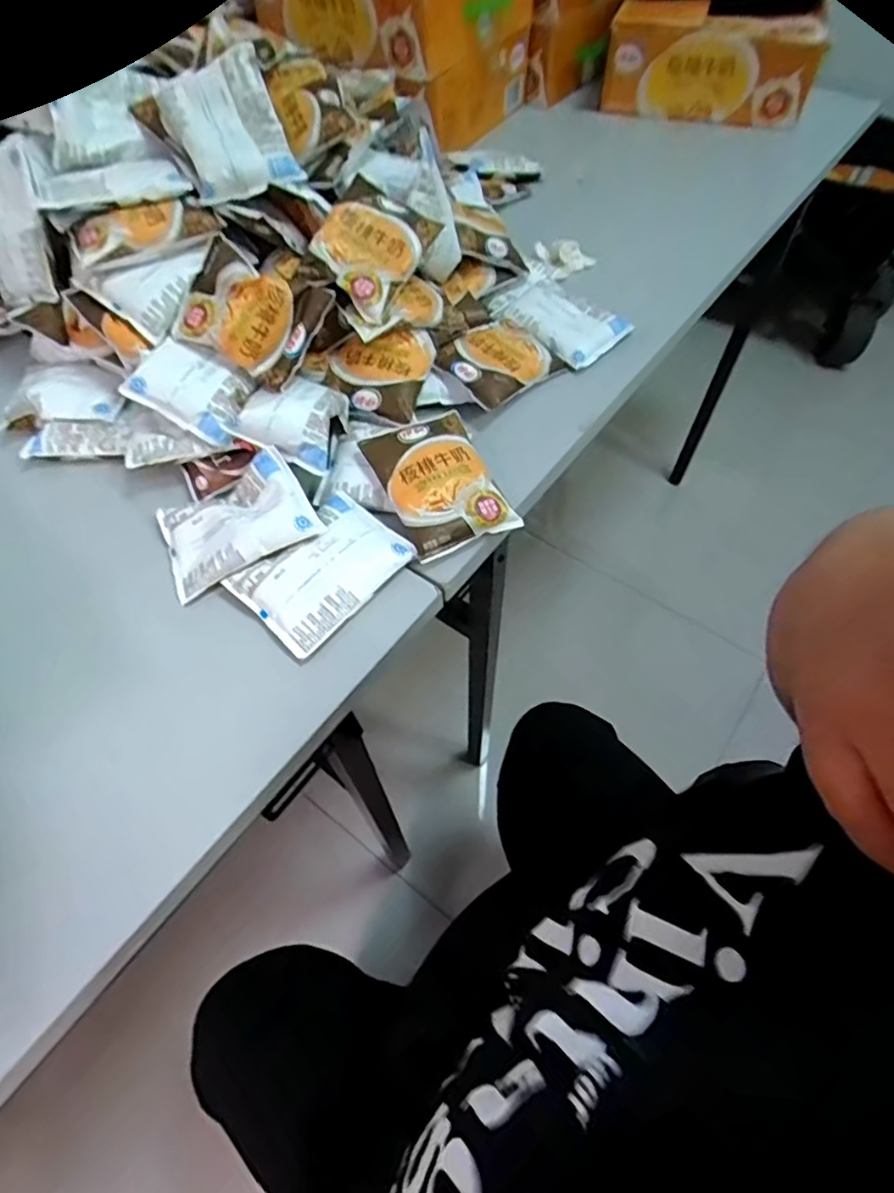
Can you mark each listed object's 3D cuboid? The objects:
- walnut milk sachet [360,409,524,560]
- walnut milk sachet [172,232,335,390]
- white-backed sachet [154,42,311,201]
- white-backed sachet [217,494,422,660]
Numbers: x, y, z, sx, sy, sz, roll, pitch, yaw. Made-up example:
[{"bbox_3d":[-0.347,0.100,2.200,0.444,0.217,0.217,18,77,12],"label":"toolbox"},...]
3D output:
[{"bbox_3d":[-0.007,-0.101,0.517,0.092,0.019,0.126,-25,72,-9],"label":"walnut milk sachet"},{"bbox_3d":[-0.170,-0.247,0.518,0.110,0.023,0.094,28,96,-7],"label":"walnut milk sachet"},{"bbox_3d":[-0.195,-0.416,0.531,0.092,0.018,0.118,-24,91,-8],"label":"white-backed sachet"},{"bbox_3d":[-0.100,-0.025,0.482,0.094,0.022,0.127,38,66,23],"label":"white-backed sachet"}]

